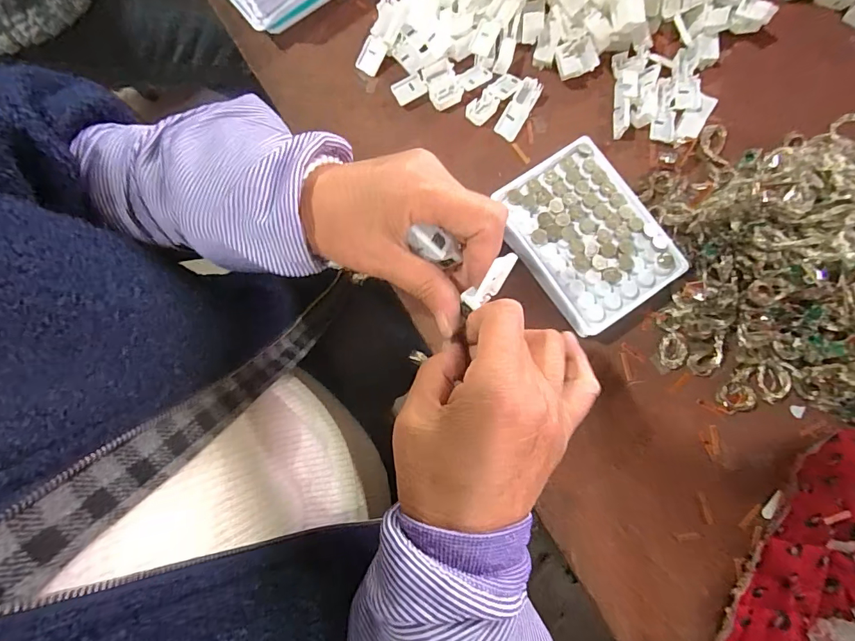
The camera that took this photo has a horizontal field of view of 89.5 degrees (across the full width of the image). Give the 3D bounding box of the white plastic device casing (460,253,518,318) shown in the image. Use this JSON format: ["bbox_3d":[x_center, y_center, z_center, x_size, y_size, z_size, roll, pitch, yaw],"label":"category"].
[{"bbox_3d":[0.033,-0.020,0.238,0.011,0.015,0.042,44,103,8],"label":"white plastic device casing"}]

